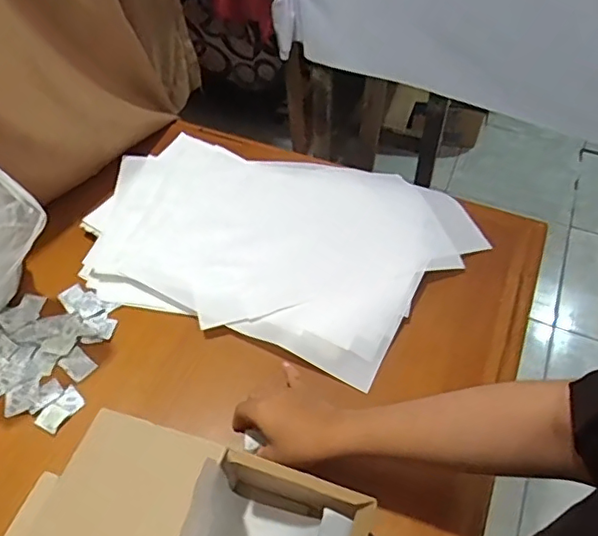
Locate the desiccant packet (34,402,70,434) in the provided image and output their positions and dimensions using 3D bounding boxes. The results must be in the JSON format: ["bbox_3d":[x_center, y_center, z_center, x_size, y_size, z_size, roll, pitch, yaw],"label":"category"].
[{"bbox_3d":[-0.273,0.165,0.632,0.028,0.005,0.028,22,55,17],"label":"desiccant packet"}]

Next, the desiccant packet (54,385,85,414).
[{"bbox_3d":[-0.257,0.150,0.644,0.028,0.004,0.026,34,61,22],"label":"desiccant packet"}]

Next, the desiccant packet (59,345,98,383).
[{"bbox_3d":[-0.261,0.114,0.675,0.037,0.007,0.030,33,59,24],"label":"desiccant packet"}]

